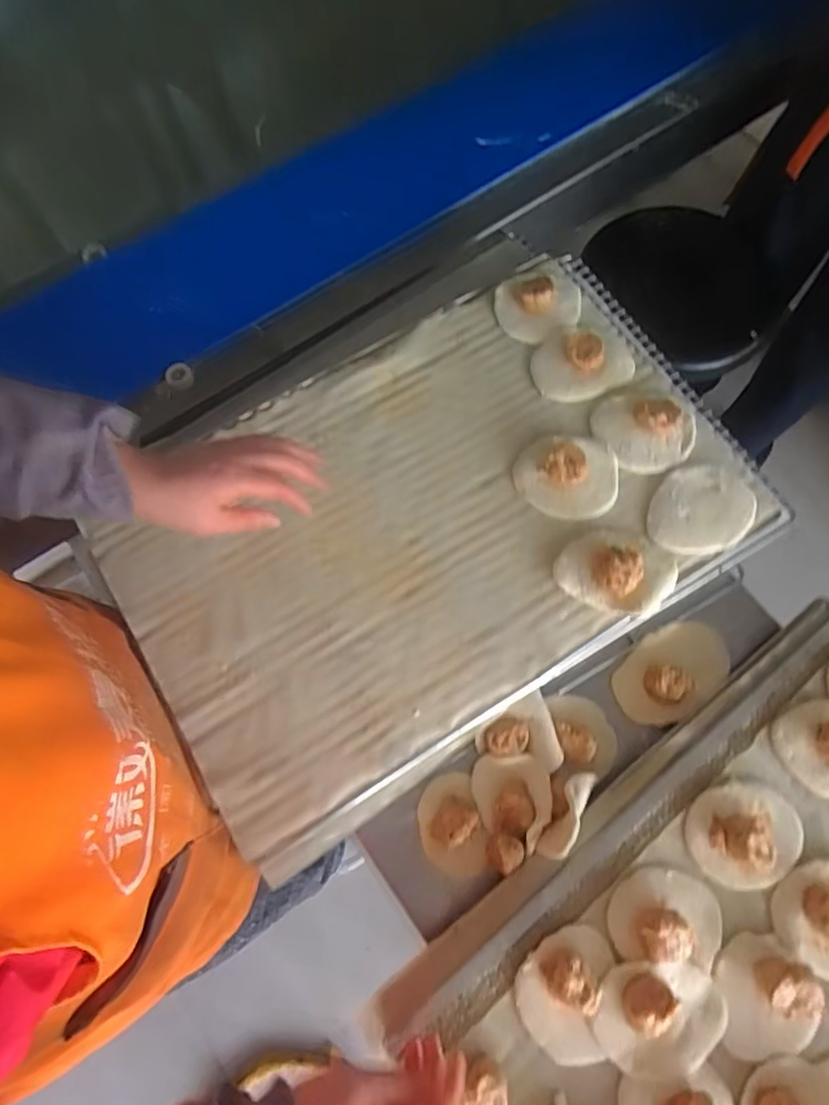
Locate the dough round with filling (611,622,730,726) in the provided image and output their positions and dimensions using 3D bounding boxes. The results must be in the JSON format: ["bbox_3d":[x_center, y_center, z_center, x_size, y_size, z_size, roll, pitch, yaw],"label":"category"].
[{"bbox_3d":[0.269,0.125,0.626,0.120,0.037,0.082,-37,75,-11],"label":"dough round with filling"}]

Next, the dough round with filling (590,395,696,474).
[{"bbox_3d":[0.235,-0.129,0.612,0.103,0.040,0.091,28,74,9],"label":"dough round with filling"}]

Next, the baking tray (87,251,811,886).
[{"bbox_3d":[0.019,-0.036,0.601,0.609,0.043,0.391,-31,74,-9],"label":"baking tray"}]

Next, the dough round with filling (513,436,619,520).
[{"bbox_3d":[0.153,-0.082,0.597,0.102,0.036,0.089,6,72,3],"label":"dough round with filling"}]

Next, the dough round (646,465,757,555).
[{"bbox_3d":[0.284,-0.042,0.594,0.109,0.010,0.083,-42,76,-12],"label":"dough round"}]

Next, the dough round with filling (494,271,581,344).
[{"bbox_3d":[0.140,-0.285,0.663,0.103,0.035,0.090,-31,74,-9],"label":"dough round with filling"}]

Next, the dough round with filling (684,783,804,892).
[{"bbox_3d":[0.299,0.252,0.536,0.103,0.033,0.092,6,72,3],"label":"dough round with filling"}]

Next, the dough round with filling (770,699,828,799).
[{"bbox_3d":[0.392,0.181,0.557,0.095,0.036,0.086,-22,73,-6],"label":"dough round with filling"}]

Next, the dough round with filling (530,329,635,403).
[{"bbox_3d":[0.180,-0.209,0.640,0.111,0.036,0.086,-22,73,-6],"label":"dough round with filling"}]

